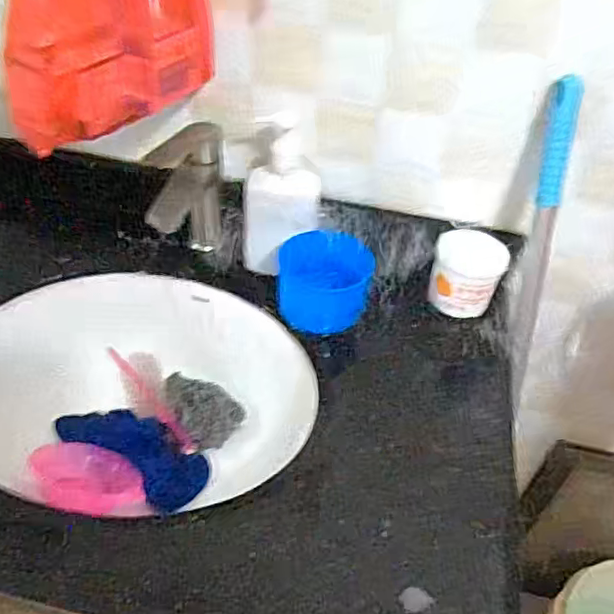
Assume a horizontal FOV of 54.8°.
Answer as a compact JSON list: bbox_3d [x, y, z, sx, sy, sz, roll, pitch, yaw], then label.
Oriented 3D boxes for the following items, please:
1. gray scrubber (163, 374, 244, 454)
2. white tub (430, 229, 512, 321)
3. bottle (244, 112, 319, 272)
[{"bbox_3d":[-0.137,0.119,0.752,0.085,0.046,0.125,-25,52,-27],"label":"gray scrubber"},{"bbox_3d":[0.188,-0.040,0.700,0.081,0.075,0.071,20,46,14],"label":"white tub"},{"bbox_3d":[-0.030,-0.127,0.689,0.089,0.177,0.064,2,44,-4],"label":"bottle"}]

